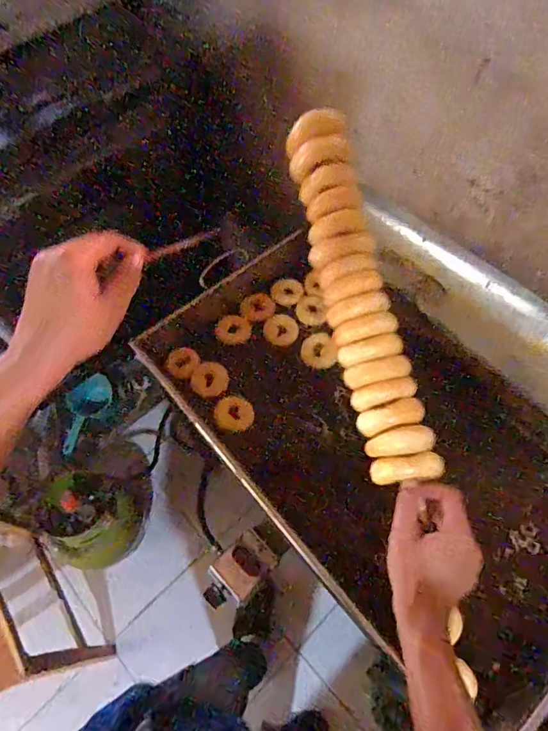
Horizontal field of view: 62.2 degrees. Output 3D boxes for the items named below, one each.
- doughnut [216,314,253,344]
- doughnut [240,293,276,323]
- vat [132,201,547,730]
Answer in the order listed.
[{"bbox_3d":[-0.087,-0.077,0.982,0.072,0.023,0.062,-24,64,-10],"label":"doughnut"},{"bbox_3d":[-0.035,-0.127,1.000,0.061,0.026,0.072,40,70,20],"label":"doughnut"},{"bbox_3d":[0.229,0.069,0.835,0.553,0.201,0.854,-41,68,-18],"label":"vat"}]

